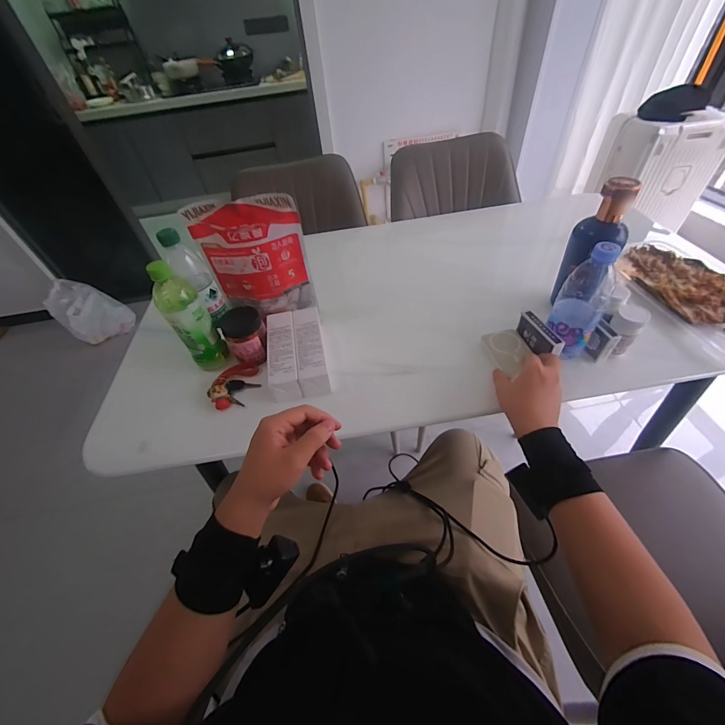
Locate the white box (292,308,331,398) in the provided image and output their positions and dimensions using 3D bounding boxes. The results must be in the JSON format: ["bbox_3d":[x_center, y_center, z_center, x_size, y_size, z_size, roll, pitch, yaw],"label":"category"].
[{"bbox_3d":[-0.096,-0.031,0.620,0.051,0.051,0.187,-11,48,-3],"label":"white box"}]

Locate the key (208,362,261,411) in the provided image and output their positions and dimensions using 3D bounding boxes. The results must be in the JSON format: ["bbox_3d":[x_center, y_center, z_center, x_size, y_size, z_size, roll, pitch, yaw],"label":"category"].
[{"bbox_3d":[-0.231,0.039,0.603,0.078,0.033,0.087,-13,48,-5],"label":"key"}]

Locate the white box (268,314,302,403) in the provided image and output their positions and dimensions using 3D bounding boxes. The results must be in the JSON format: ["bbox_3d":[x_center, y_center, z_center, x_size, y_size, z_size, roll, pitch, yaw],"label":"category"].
[{"bbox_3d":[-0.145,-0.015,0.614,0.050,0.046,0.193,-12,48,-4],"label":"white box"}]

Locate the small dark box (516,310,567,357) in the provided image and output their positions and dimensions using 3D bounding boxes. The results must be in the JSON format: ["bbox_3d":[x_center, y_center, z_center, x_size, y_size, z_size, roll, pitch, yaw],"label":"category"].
[{"bbox_3d":[0.307,-0.045,0.577,0.021,0.046,0.095,-20,49,-11],"label":"small dark box"}]

